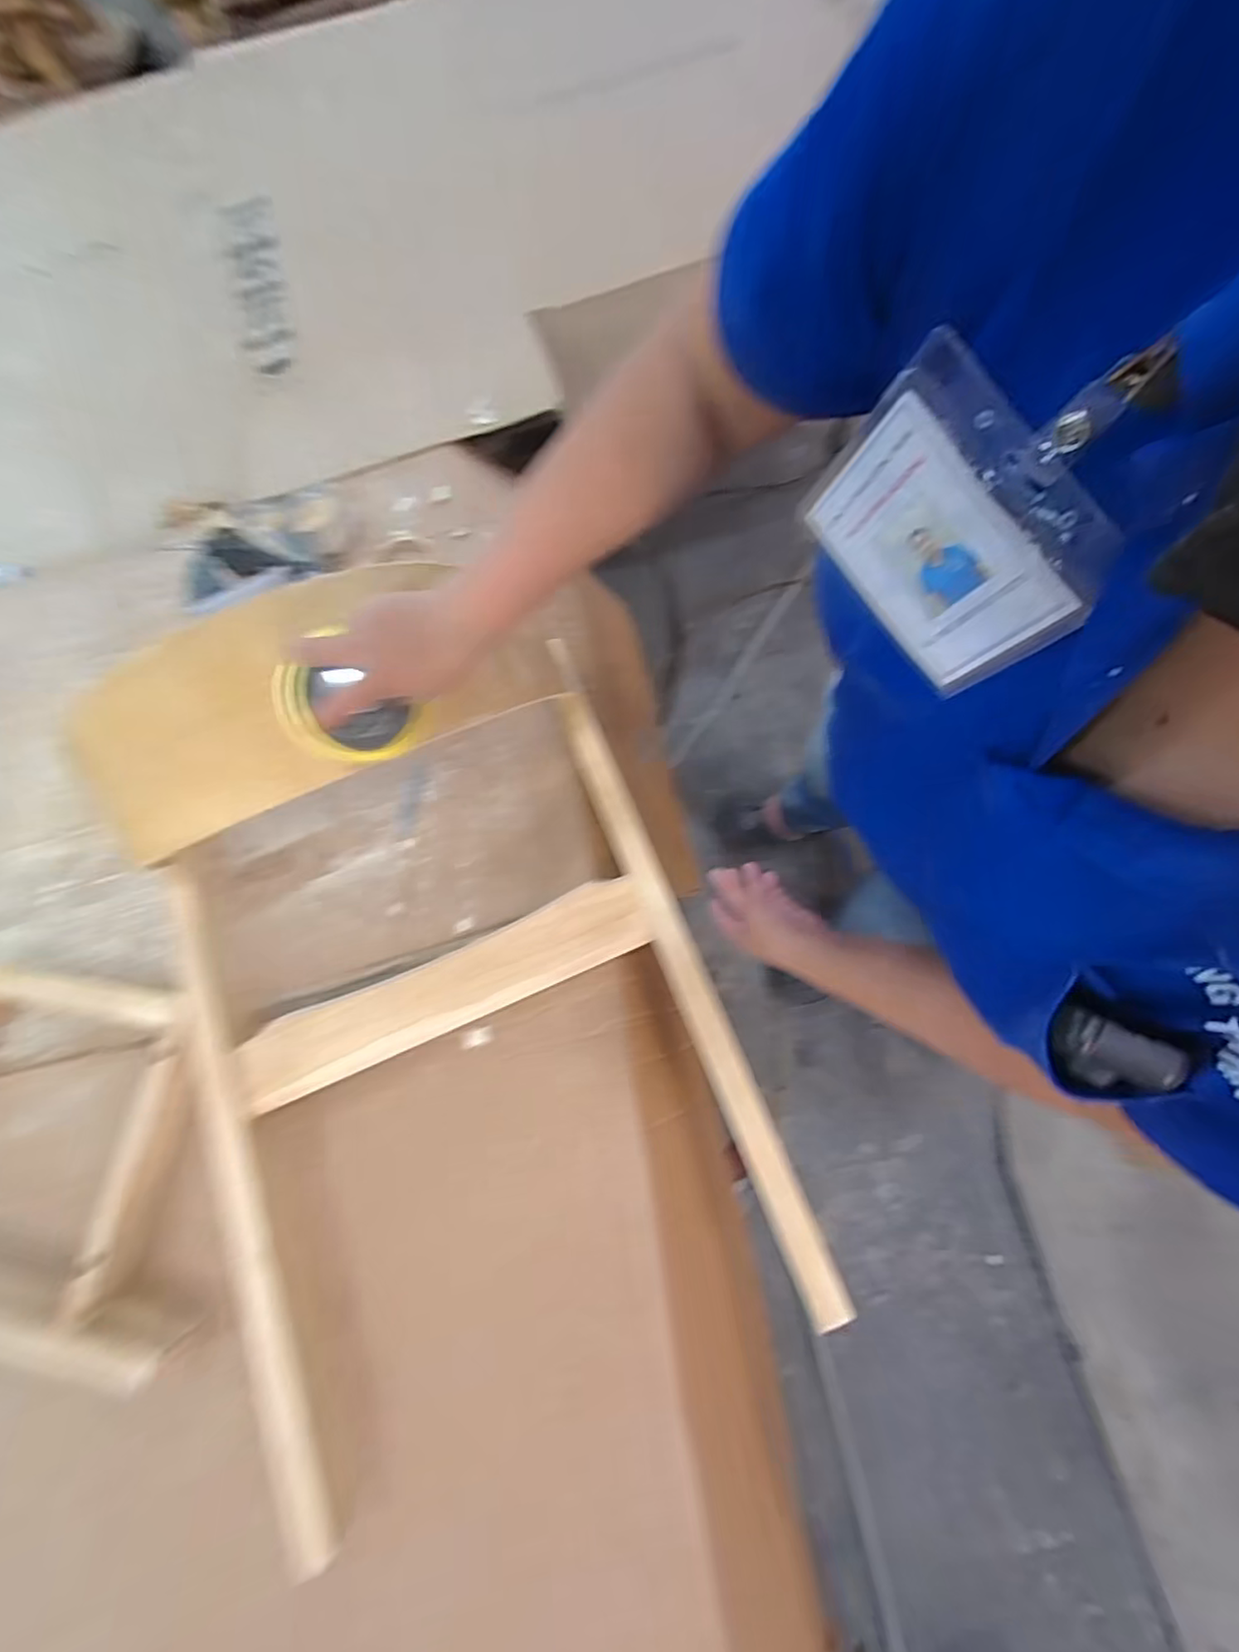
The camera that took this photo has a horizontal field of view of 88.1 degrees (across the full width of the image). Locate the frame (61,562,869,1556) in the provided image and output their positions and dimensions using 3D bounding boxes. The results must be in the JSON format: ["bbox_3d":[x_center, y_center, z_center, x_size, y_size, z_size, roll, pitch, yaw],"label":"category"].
[{"bbox_3d":[-0.179,0.167,0.559,0.516,0.264,0.705,-23,74,-5],"label":"frame"}]

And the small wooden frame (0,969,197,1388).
[{"bbox_3d":[-0.613,0.319,0.648,0.456,0.067,0.325,5,73,8],"label":"small wooden frame"}]

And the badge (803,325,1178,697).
[{"bbox_3d":[0.119,-0.104,0.214,0.007,0.114,0.096,-40,90,-20],"label":"badge"}]

